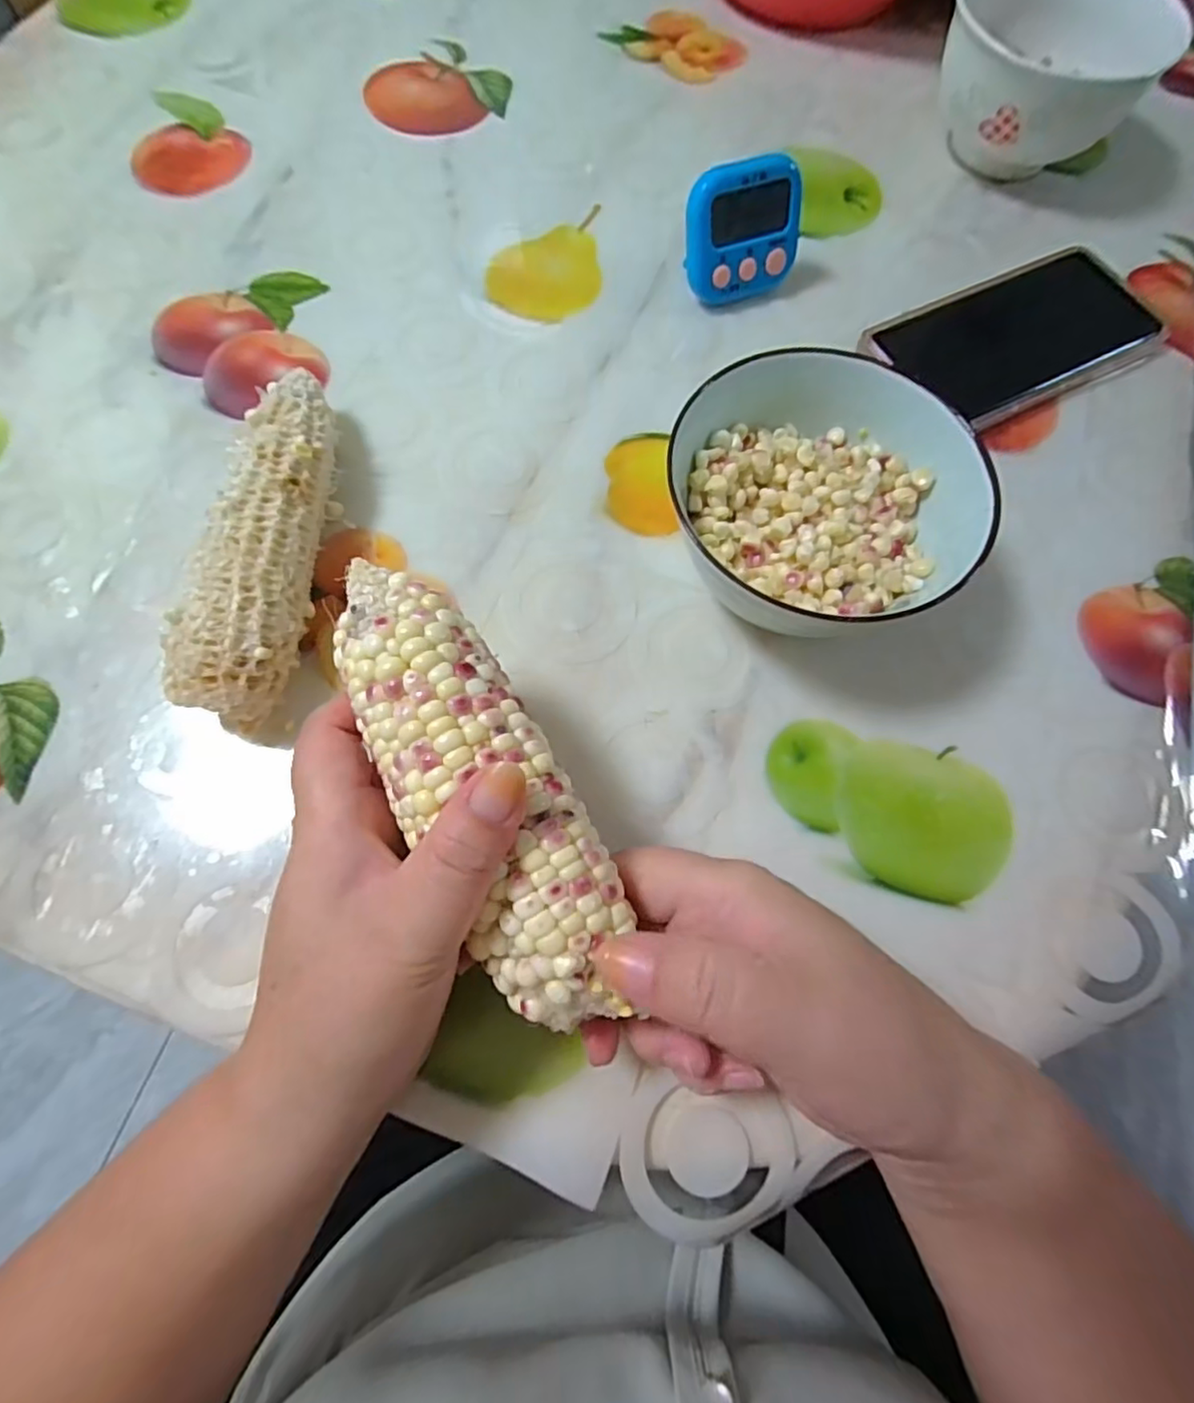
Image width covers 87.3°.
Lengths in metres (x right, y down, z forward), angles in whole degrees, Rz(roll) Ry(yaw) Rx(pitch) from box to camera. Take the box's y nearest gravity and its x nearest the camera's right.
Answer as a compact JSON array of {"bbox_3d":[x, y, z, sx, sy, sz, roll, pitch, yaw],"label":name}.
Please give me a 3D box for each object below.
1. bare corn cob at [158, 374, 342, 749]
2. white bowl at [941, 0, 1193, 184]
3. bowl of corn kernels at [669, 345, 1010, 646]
[{"bbox_3d":[-0.141,-0.069,0.270,0.043,0.042,0.162,0,69,-1],"label":"bare corn cob"},{"bbox_3d":[0.265,-0.375,0.377,0.118,0.079,0.118,0,69,-1],"label":"white bowl"},{"bbox_3d":[0.091,-0.082,0.270,0.112,0.062,0.115,0,69,-1],"label":"bowl of corn kernels"}]

